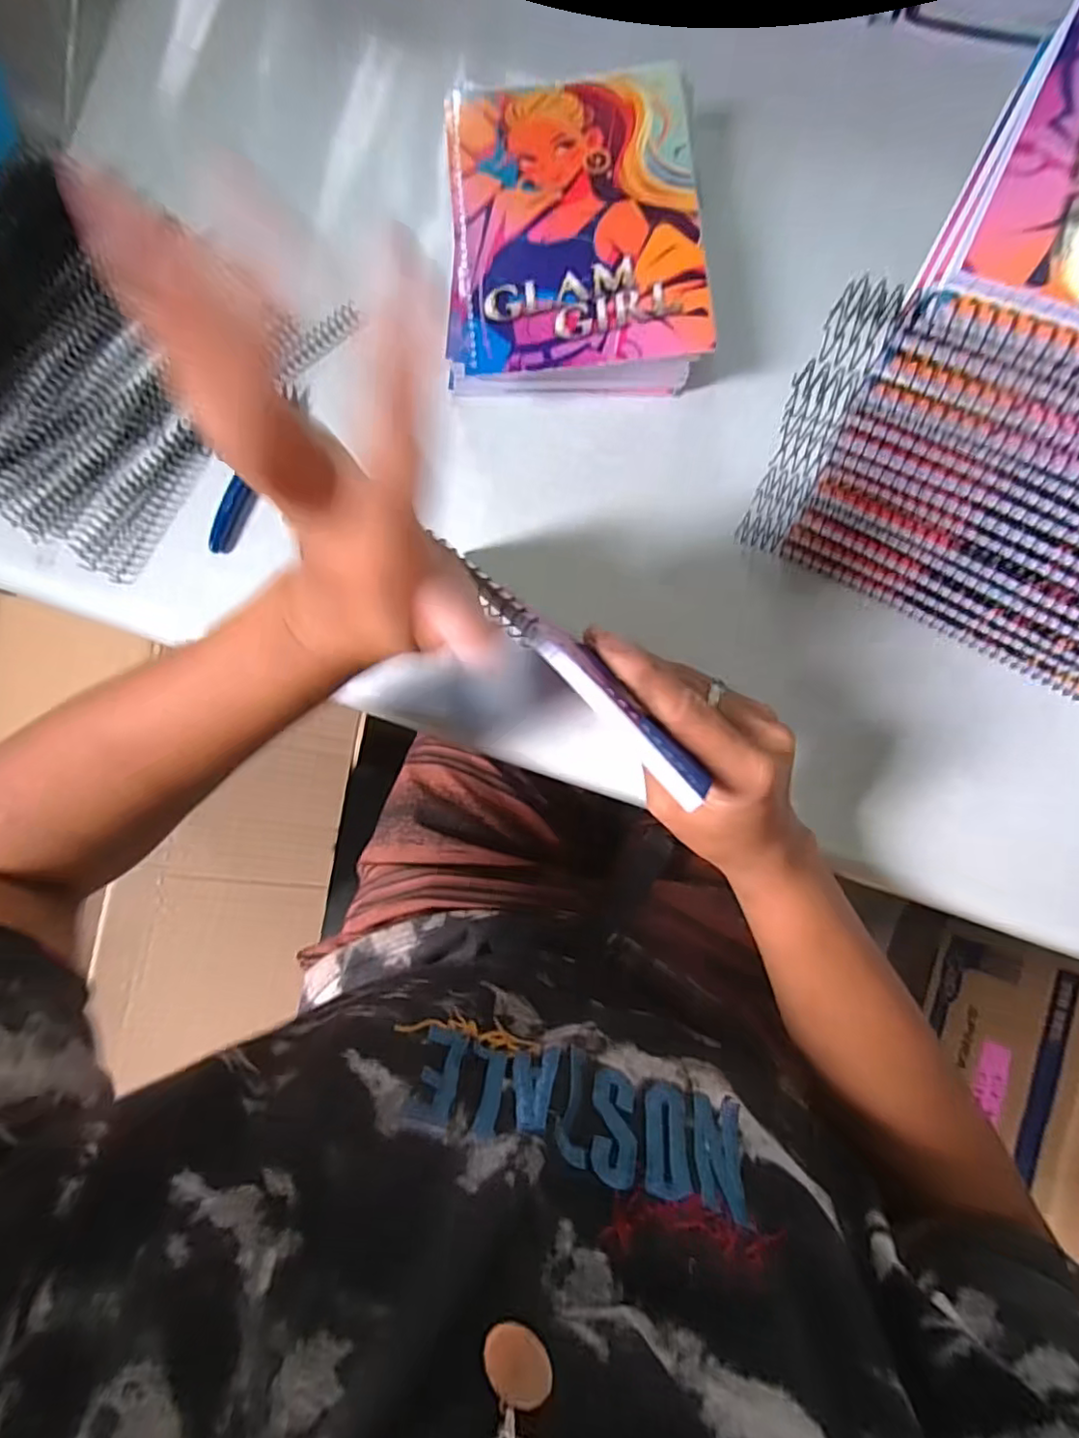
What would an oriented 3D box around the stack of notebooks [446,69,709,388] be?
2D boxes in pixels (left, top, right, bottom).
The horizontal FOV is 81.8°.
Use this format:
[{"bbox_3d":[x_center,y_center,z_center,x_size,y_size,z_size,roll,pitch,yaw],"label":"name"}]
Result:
[{"bbox_3d":[0.021,-0.295,0.390,0.151,0.055,0.199,-3,82,5],"label":"stack of notebooks"}]

